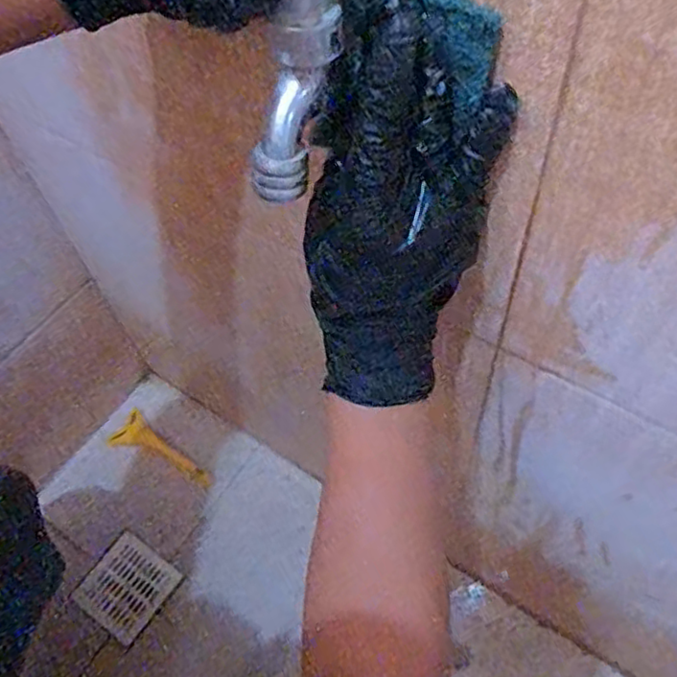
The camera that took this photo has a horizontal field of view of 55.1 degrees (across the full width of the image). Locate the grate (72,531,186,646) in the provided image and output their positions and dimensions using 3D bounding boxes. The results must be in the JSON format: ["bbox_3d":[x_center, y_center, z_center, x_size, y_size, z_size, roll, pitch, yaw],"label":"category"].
[{"bbox_3d":[-0.261,0.308,0.803,0.103,0.008,0.099,29,63,21],"label":"grate"}]

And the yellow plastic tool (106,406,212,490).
[{"bbox_3d":[-0.243,0.163,0.876,0.150,0.027,0.055,34,65,24],"label":"yellow plastic tool"}]

